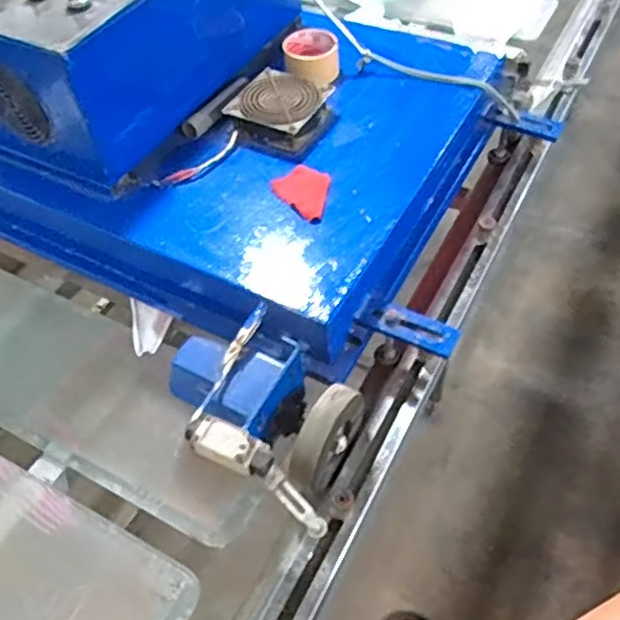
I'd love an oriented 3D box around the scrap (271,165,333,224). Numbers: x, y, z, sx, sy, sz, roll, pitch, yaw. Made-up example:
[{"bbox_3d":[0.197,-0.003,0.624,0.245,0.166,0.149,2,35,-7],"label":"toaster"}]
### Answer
[{"bbox_3d":[-0.001,-0.154,0.814,0.069,0.006,0.100,-31,54,-19],"label":"scrap"}]

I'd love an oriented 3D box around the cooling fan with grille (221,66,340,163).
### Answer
[{"bbox_3d":[-0.044,-0.283,0.901,0.125,0.054,0.132,22,56,22],"label":"cooling fan with grille"}]

